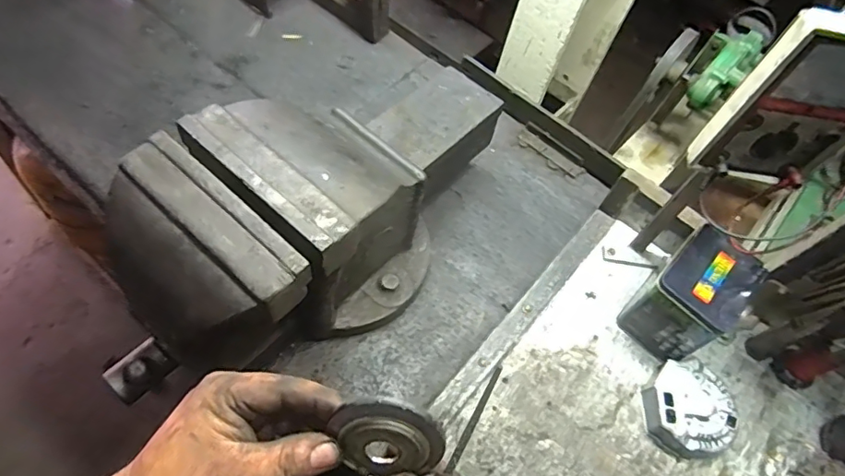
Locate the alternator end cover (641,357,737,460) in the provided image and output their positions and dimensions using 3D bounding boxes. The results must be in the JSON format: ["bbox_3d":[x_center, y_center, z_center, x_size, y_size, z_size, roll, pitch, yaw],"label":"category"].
[{"bbox_3d":[0.332,0.211,0.658,0.113,0.039,0.114,23,59,5],"label":"alternator end cover"}]

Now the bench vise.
[{"bbox_3d":[-0.093,-0.034,0.620,0.565,0.256,0.205,-34,70,-25],"label":"bench vise"}]

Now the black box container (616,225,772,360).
[{"bbox_3d":[0.340,0.073,0.682,0.094,0.121,0.127,40,62,15],"label":"black box container"}]

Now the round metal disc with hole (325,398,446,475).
[{"bbox_3d":[-0.019,0.119,0.315,0.065,0.054,0.010,15,22,-2],"label":"round metal disc with hole"}]

